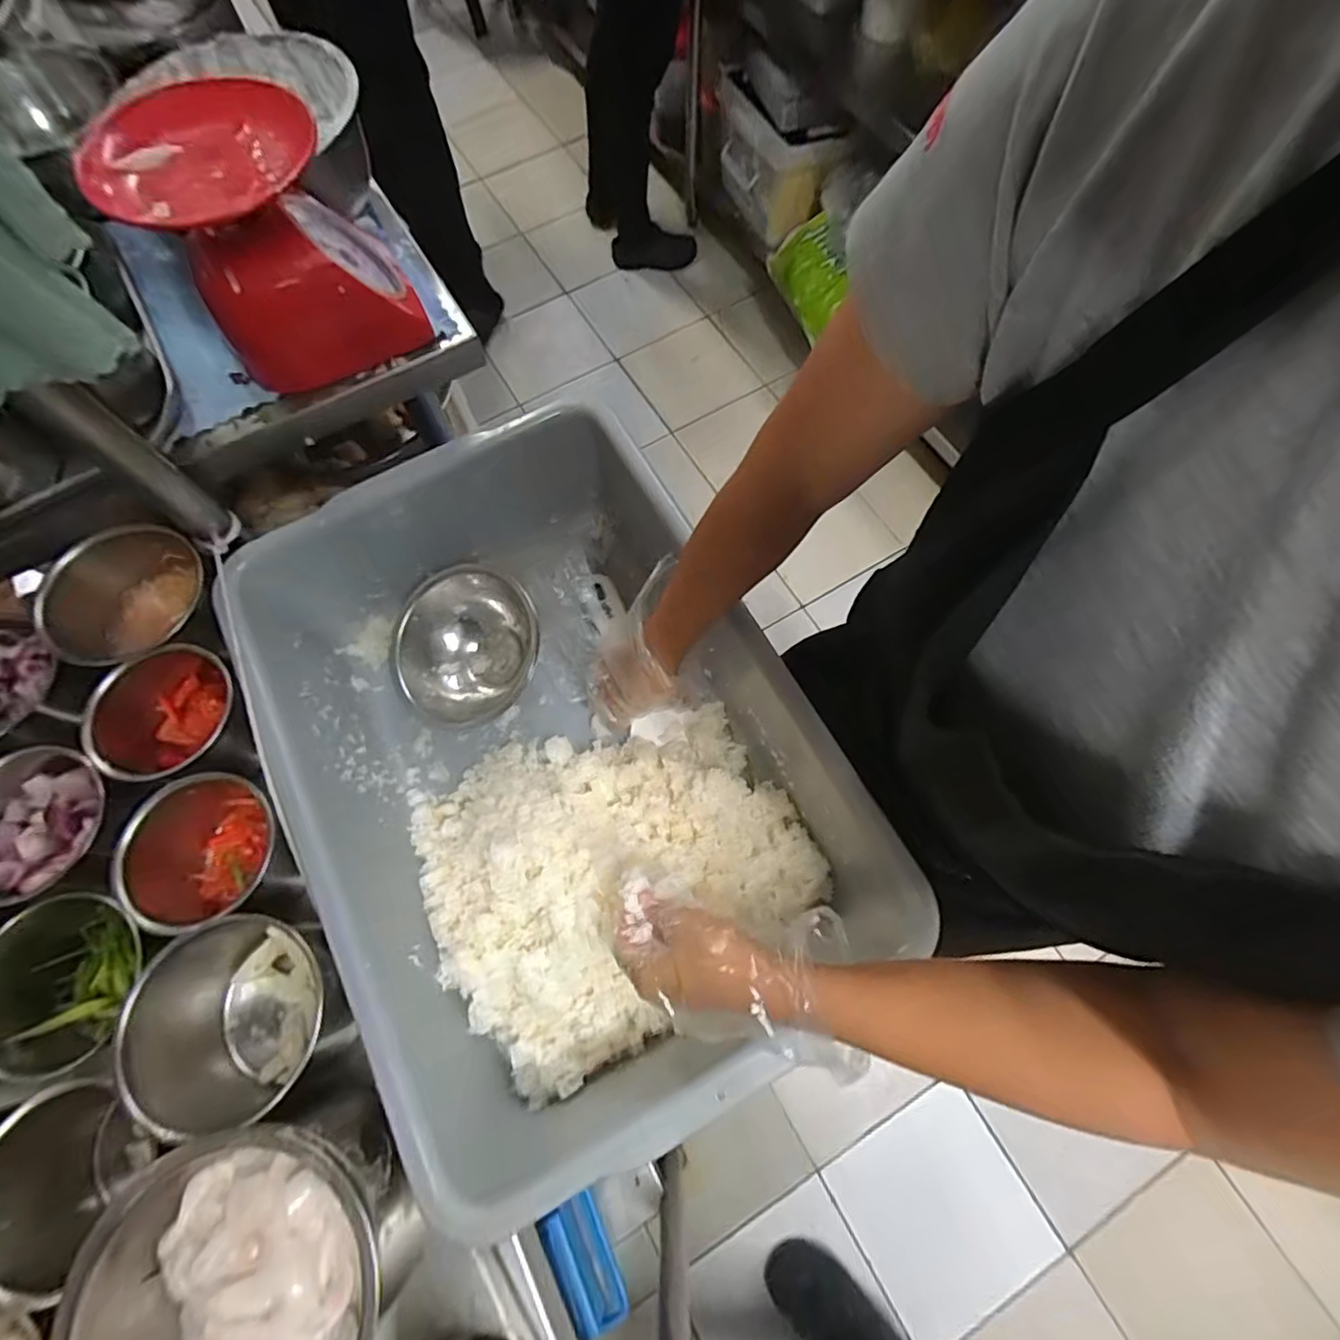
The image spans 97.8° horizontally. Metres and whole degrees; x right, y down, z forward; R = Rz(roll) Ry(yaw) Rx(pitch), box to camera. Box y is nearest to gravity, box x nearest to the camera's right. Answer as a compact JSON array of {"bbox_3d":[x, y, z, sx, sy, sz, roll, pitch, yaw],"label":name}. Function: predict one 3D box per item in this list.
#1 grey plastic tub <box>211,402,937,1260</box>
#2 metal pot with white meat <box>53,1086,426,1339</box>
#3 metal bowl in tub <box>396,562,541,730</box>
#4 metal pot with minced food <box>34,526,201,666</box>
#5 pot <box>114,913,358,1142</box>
[{"bbox_3d":[-0.102,0.075,0.573,0.424,0.177,0.595,-26,72,-10],"label":"grey plastic tub"},{"bbox_3d":[-0.249,0.374,0.373,0.153,0.118,0.161,0,69,-1],"label":"metal pot with white meat"},{"bbox_3d":[-0.218,-0.021,0.643,0.138,0.079,0.166,10,70,3],"label":"metal bowl in tub"},{"bbox_3d":[-0.491,-0.059,0.549,0.113,0.083,0.130,-31,73,-12],"label":"metal pot with minced food"},{"bbox_3d":[-0.316,0.253,0.440,0.101,0.102,0.124,-19,71,-8],"label":"pot"}]

